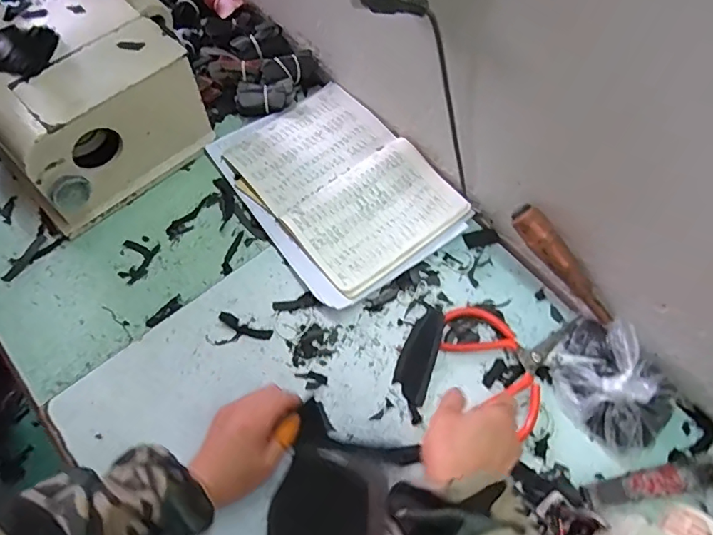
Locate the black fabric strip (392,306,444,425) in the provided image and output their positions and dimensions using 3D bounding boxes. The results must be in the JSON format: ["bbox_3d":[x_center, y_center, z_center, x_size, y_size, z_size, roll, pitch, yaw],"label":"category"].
[{"bbox_3d":[0.070,0.106,0.563,0.040,0.009,0.128,17,68,5],"label":"black fabric strip"}]

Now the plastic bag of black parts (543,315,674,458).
[{"bbox_3d":[0.277,0.120,0.523,0.101,0.077,0.142,-31,72,-14],"label":"plastic bag of black parts"}]

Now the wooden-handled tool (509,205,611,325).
[{"bbox_3d":[0.231,-0.003,0.549,0.027,0.022,0.156,-41,94,-16],"label":"wooden-handled tool"}]

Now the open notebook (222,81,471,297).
[{"bbox_3d":[-0.018,-0.118,0.651,0.201,0.021,0.280,-37,73,-16],"label":"open notebook"}]

